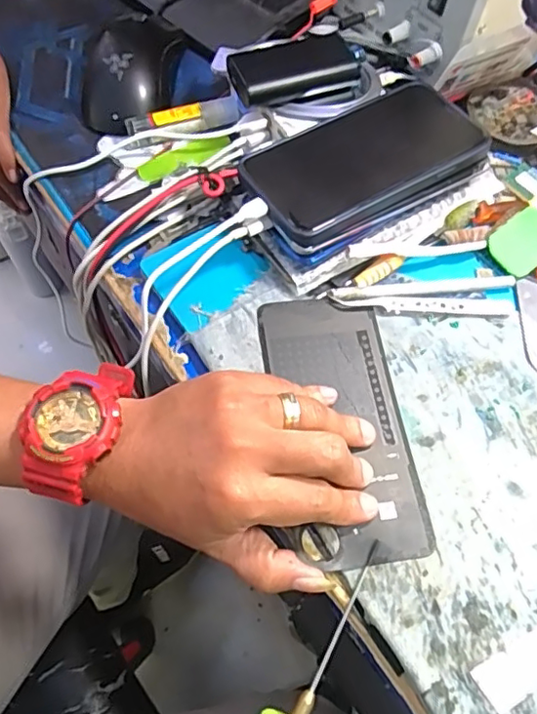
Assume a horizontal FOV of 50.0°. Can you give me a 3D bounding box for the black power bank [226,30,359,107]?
[{"bbox_3d":[0.018,-0.204,0.408,0.084,0.023,0.044,-19,66,-7],"label":"black power bank"}]

